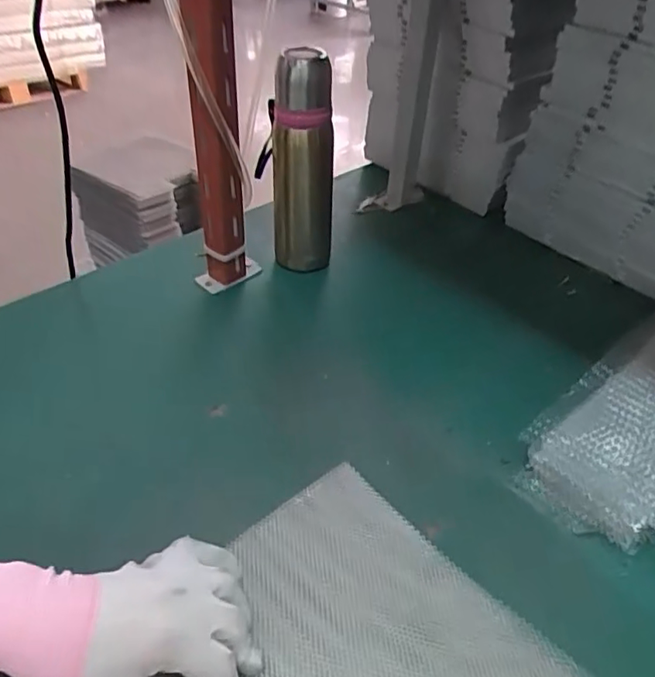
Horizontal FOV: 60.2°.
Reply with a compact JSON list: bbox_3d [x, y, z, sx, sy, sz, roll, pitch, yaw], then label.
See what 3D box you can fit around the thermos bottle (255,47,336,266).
[{"bbox_3d":[-0.032,-0.191,0.648,0.076,0.247,0.058,-1,41,-5],"label":"thermos bottle"}]

